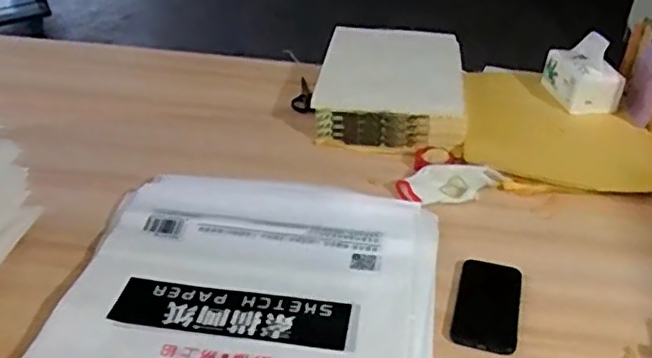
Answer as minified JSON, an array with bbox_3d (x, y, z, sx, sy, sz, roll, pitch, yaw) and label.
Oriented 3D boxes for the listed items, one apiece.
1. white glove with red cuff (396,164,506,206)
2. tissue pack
[{"bbox_3d":[0.196,0.006,1.000,0.168,0.025,0.075,-7,35,-12],"label":"white glove with red cuff"},{"bbox_3d":[0.486,-0.208,1.201,0.089,0.104,0.157,-6,35,-11],"label":"tissue pack"}]

